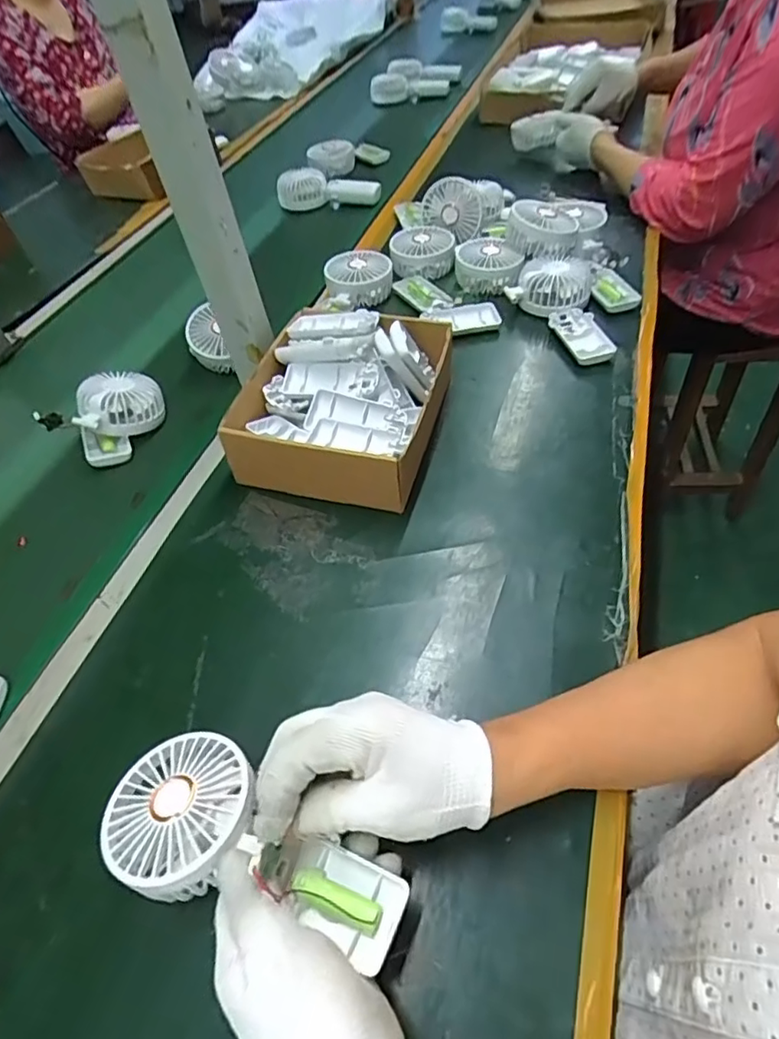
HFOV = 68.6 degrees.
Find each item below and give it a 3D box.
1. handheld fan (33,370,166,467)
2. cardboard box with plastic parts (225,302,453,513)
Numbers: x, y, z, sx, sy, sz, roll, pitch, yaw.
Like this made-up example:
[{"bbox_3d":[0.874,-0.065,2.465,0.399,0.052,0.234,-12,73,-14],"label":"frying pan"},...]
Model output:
[{"bbox_3d":[-0.304,-0.111,0.630,0.069,0.073,0.111,14,54,16],"label":"handheld fan"},{"bbox_3d":[-0.046,-0.120,0.567,0.188,0.082,0.209,9,53,12],"label":"cardboard box with plastic parts"}]

